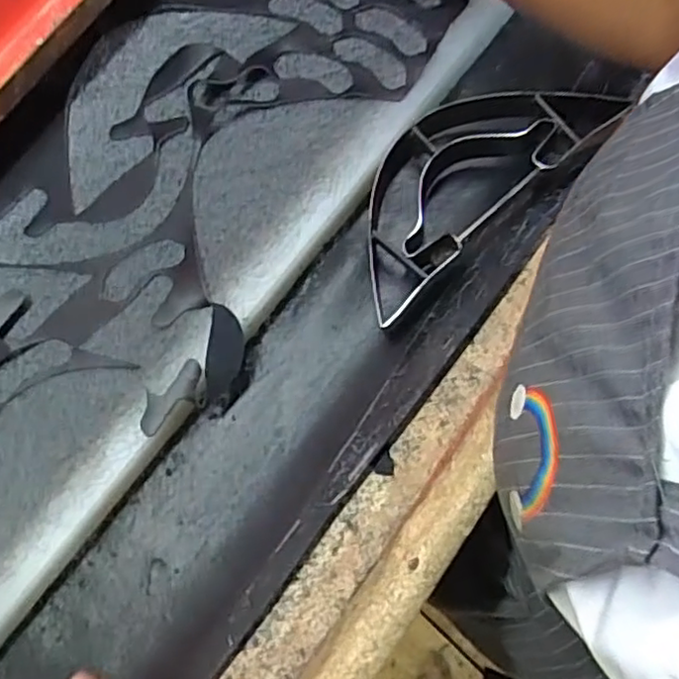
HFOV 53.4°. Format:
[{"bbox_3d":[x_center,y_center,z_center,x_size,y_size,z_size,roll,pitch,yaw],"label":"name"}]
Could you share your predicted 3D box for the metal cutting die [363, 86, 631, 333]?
[{"bbox_3d":[0.099,-0.137,0.558,0.261,0.053,0.111,-40,72,-12],"label":"metal cutting die"}]

